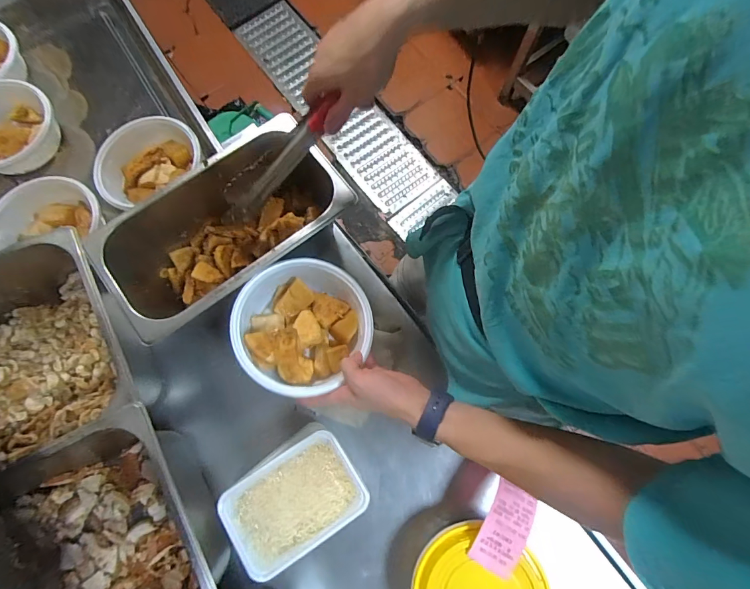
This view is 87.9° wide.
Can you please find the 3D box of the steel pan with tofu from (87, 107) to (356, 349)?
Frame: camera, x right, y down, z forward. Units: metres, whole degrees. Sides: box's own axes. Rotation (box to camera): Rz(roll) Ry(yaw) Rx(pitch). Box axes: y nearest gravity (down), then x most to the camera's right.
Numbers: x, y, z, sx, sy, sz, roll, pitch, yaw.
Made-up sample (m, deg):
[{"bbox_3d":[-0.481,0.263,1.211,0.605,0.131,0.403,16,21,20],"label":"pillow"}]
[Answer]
[{"bbox_3d":[-0.201,-0.079,0.560,0.339,0.177,0.168,-37,79,-9],"label":"steel pan with tofu"}]

